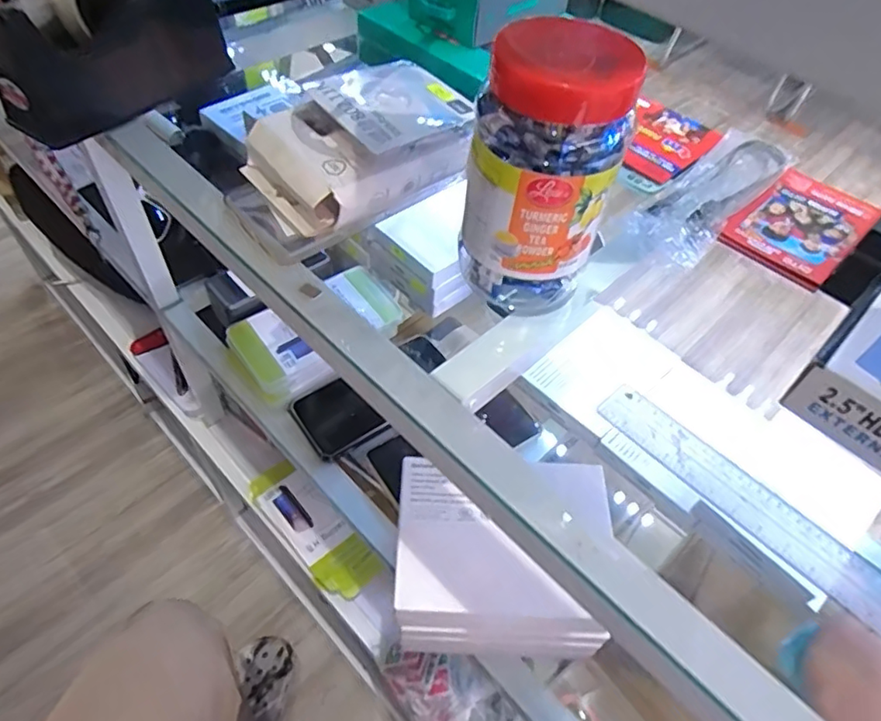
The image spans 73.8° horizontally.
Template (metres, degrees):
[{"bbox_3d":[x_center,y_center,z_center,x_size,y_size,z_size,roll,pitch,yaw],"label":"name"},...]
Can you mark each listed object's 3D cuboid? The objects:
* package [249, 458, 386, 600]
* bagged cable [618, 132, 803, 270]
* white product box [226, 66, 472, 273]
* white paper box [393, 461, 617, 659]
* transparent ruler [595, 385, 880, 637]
[{"bbox_3d":[-0.161,0.212,0.741,0.070,0.033,0.196,-35,63,-28],"label":"package"},{"bbox_3d":[0.191,-0.118,0.413,0.054,0.023,0.157,40,58,23],"label":"bagged cable"},{"bbox_3d":[-0.064,-0.136,0.385,0.153,0.054,0.095,-32,61,-27],"label":"white product box"},{"bbox_3d":[0.042,0.146,0.437,0.148,0.095,0.117,5,52,-2],"label":"white paper box"},{"bbox_3d":[0.198,0.112,0.248,0.026,0.005,0.307,-40,64,-21],"label":"transparent ruler"}]

